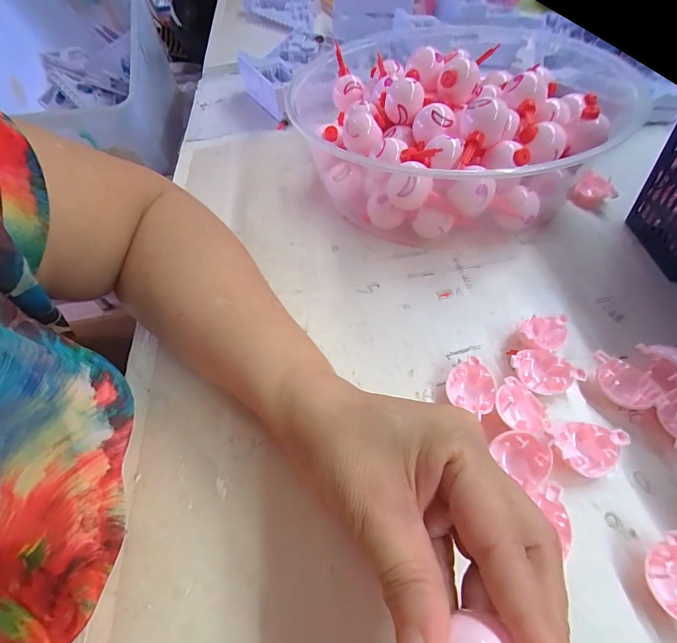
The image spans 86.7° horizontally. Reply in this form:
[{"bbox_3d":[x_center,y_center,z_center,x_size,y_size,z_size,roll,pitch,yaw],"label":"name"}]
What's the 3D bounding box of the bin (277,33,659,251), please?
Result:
[{"bbox_3d":[0.083,-0.199,0.353,0.244,0.092,0.305,-24,55,-12],"label":"bin"}]

